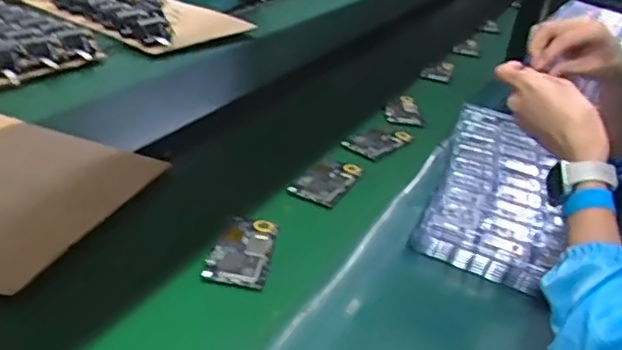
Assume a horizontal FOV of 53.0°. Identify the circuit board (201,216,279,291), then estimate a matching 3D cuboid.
[{"bbox_3d":[-0.077,0.084,0.703,0.066,0.011,0.116,8,30,2],"label":"circuit board"}]

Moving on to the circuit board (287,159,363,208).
[{"bbox_3d":[0.023,0.006,0.872,0.068,0.012,0.117,21,32,22],"label":"circuit board"}]

